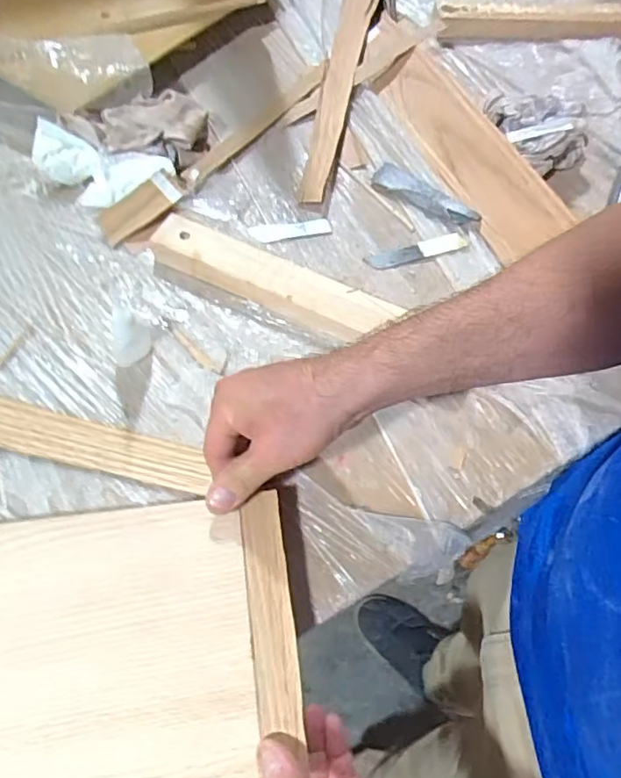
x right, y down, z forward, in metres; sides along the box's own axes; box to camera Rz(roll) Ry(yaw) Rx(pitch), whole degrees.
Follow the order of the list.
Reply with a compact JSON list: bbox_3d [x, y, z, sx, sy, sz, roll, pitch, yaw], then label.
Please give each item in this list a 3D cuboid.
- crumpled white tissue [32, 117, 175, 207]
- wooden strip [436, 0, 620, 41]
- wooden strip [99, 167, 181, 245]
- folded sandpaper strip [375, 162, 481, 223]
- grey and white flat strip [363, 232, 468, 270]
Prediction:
[{"bbox_3d":[-0.213,-0.216,0.568,0.141,0.032,0.062,14,61,5],"label":"crumpled white tissue"},{"bbox_3d":[0.305,-0.473,0.736,0.293,0.017,0.057,-2,61,-4],"label":"wooden strip"},{"bbox_3d":[-0.164,-0.174,0.556,0.085,0.006,0.036,-39,81,-3],"label":"wooden strip"},{"bbox_3d":[0.115,-0.197,0.589,0.117,0.011,0.032,36,65,16],"label":"folded sandpaper strip"},{"bbox_3d":[0.104,-0.135,0.568,0.103,0.009,0.021,-17,63,-12],"label":"grey and white flat strip"}]

